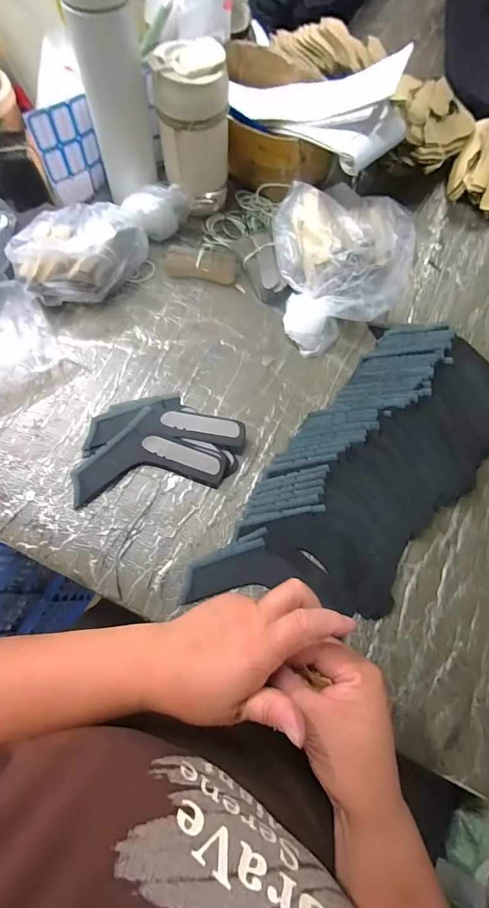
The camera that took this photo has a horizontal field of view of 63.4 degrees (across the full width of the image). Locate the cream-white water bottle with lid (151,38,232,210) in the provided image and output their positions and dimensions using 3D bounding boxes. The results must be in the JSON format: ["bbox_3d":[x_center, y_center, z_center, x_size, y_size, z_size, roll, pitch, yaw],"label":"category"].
[{"bbox_3d":[-0.058,-0.371,0.471,0.078,0.148,0.070,-5,71,-3],"label":"cream-white water bottle with lid"}]

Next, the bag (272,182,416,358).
[{"bbox_3d":[0.136,-0.227,0.469,0.189,0.072,0.188,-5,71,-3],"label":"bag"}]

